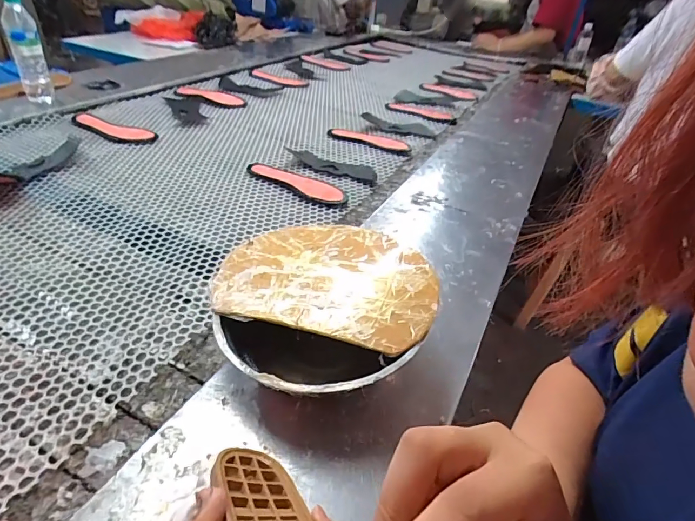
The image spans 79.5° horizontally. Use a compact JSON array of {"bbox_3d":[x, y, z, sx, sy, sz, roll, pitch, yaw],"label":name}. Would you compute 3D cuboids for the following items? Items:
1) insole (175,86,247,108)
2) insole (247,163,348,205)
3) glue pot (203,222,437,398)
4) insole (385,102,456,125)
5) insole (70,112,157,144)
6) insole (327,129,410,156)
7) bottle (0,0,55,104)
[{"bbox_3d":[-0.396,-0.481,1.223,0.215,0.018,0.088,16,38,10],"label":"insole"},{"bbox_3d":[-0.099,-0.155,0.835,0.222,0.015,0.080,24,40,21],"label":"insole"},{"bbox_3d":[-0.025,0.052,0.470,0.230,0.079,0.241,5,38,-4],"label":"glue pot"},{"bbox_3d":[0.218,-0.449,1.271,0.231,0.016,0.101,24,40,19],"label":"insole"},{"bbox_3d":[-0.550,-0.307,0.968,0.233,0.013,0.067,19,38,15],"label":"insole"},{"bbox_3d":[0.056,-0.304,1.050,0.220,0.012,0.086,25,41,21],"label":"insole"},{"bbox_3d":[-0.749,-0.483,0.981,0.065,0.239,0.055,-17,44,-29],"label":"bottle"}]

